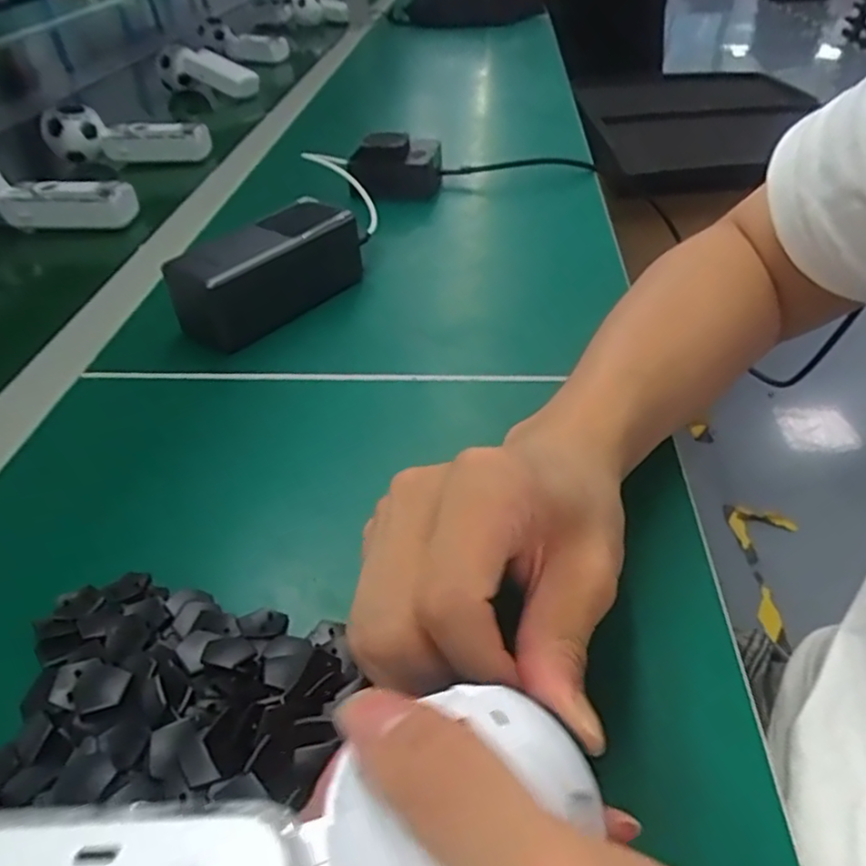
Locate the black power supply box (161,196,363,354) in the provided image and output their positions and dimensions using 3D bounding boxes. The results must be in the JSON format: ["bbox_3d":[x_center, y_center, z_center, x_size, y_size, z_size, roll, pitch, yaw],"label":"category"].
[{"bbox_3d":[-0.110,-0.112,0.459,0.064,0.061,0.137,21,43,29],"label":"black power supply box"}]

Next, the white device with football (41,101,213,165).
[{"bbox_3d":[-0.370,-0.363,0.803,0.182,0.068,0.055,-6,37,-4],"label":"white device with football"}]

